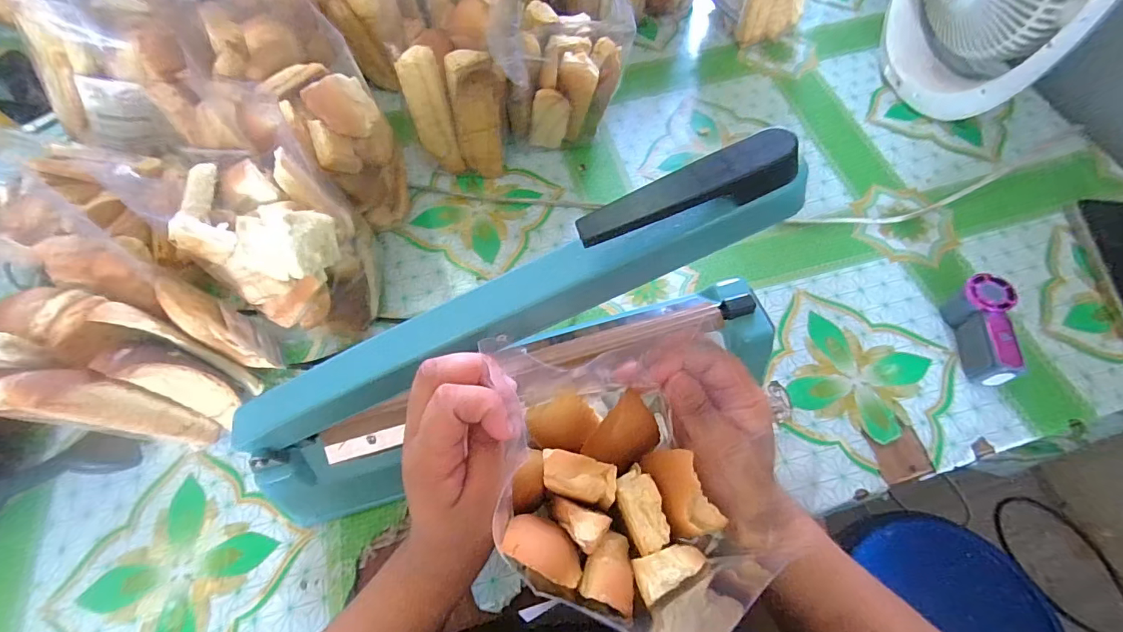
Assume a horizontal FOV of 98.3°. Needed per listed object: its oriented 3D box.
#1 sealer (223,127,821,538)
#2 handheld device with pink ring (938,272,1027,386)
[{"bbox_3d":[-0.026,0.030,0.321,0.372,0.241,0.077,-15,64,-6],"label":"sealer"},{"bbox_3d":[0.376,0.015,0.429,0.030,0.049,0.091,0,63,1],"label":"handheld device with pink ring"}]

